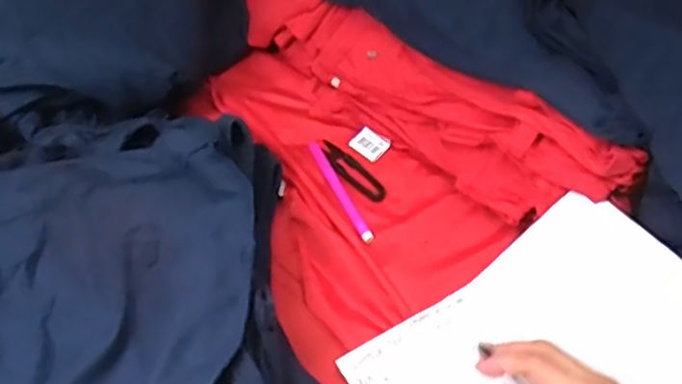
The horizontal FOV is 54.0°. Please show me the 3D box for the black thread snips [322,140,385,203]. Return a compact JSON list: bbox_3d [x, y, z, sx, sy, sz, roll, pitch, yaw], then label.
[{"bbox_3d":[0.009,-0.020,0.632,0.025,0.011,0.088,-28,48,-21],"label":"black thread snips"}]

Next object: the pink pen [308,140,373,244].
[{"bbox_3d":[-0.003,-0.004,0.607,0.013,0.010,0.128,-20,46,-13],"label":"pink pen"}]

